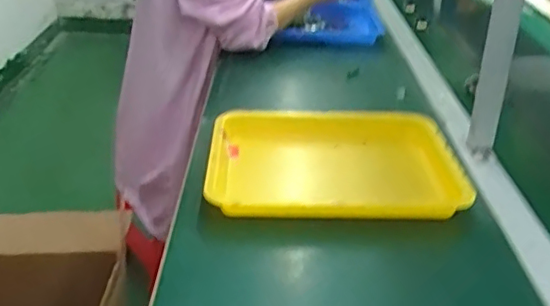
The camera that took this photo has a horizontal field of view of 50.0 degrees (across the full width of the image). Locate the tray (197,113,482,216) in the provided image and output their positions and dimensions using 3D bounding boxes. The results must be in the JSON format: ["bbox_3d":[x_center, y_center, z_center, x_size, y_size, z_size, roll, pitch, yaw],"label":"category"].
[{"bbox_3d":[0.075,0.011,0.803,0.327,0.040,0.246,-1,29,-3],"label":"tray"}]

